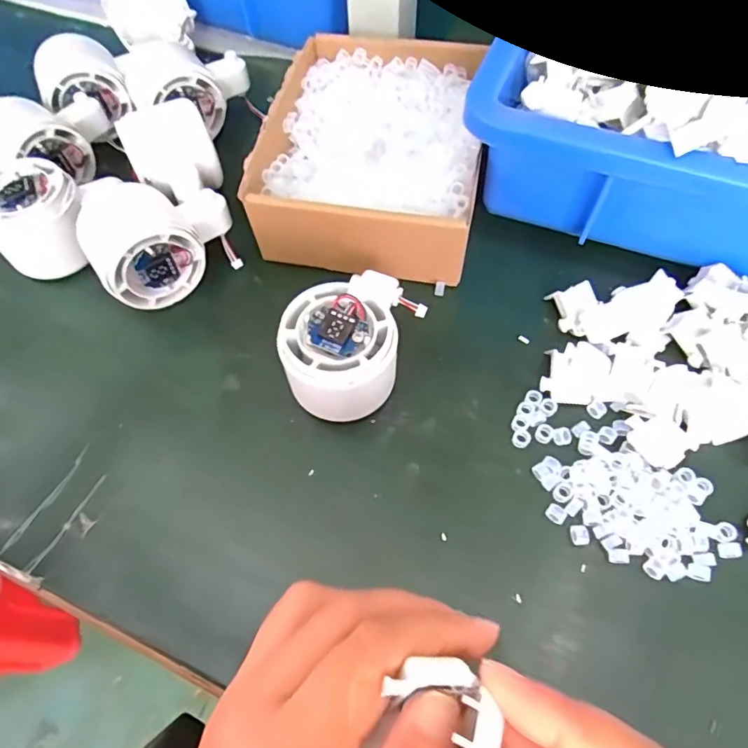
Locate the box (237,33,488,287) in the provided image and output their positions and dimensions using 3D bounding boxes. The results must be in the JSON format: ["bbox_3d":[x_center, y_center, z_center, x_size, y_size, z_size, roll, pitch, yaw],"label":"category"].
[{"bbox_3d":[0.003,-0.150,0.344,0.131,0.049,0.188,10,65,8],"label":"box"}]

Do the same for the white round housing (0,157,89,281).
[{"bbox_3d":[-0.208,-0.096,0.323,0.062,0.044,0.057,-1,64,3],"label":"white round housing"}]

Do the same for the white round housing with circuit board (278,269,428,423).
[{"bbox_3d":[-0.018,-0.009,0.272,0.054,0.051,0.065,35,71,19],"label":"white round housing with circuit board"}]

